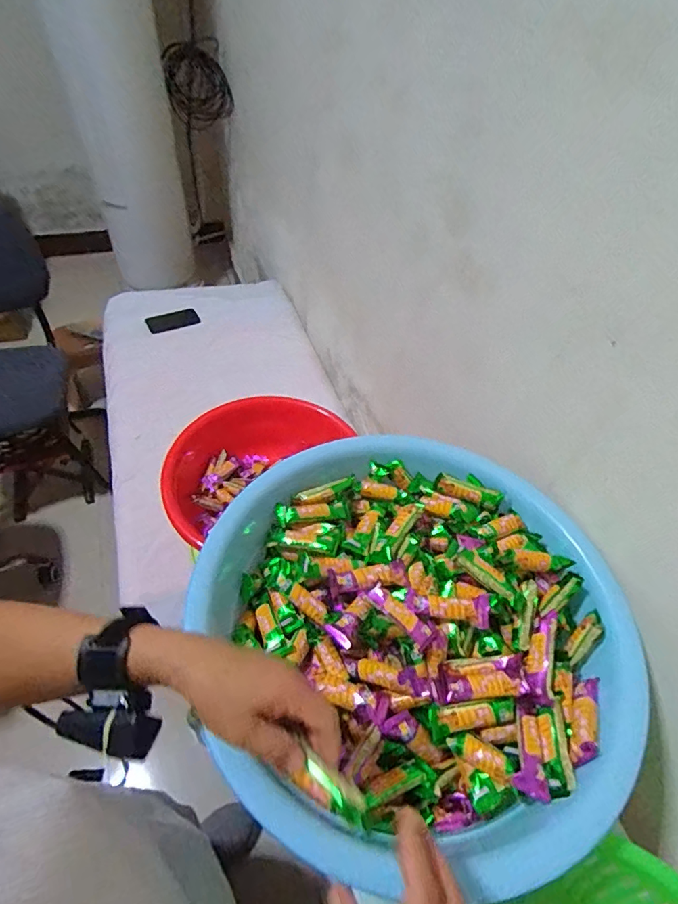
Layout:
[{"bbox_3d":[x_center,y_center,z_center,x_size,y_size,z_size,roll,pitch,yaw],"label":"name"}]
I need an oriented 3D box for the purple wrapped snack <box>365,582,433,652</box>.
[{"bbox_3d":[0.063,0.173,0.506,0.079,0.021,0.019,37,55,25],"label":"purple wrapped snack"}]

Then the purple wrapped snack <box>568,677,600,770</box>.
[{"bbox_3d":[0.235,0.254,0.456,0.023,0.022,0.087,26,36,17],"label":"purple wrapped snack"}]

